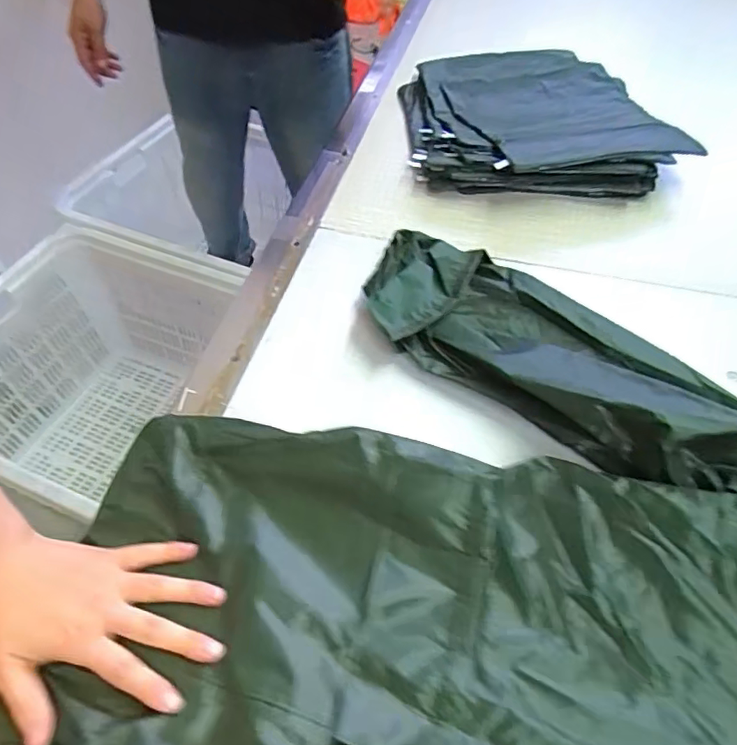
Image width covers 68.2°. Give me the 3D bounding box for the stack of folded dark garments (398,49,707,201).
[{"bbox_3d":[0.235,-0.382,0.799,0.359,0.054,0.365,0,52,-1],"label":"stack of folded dark garments"}]

